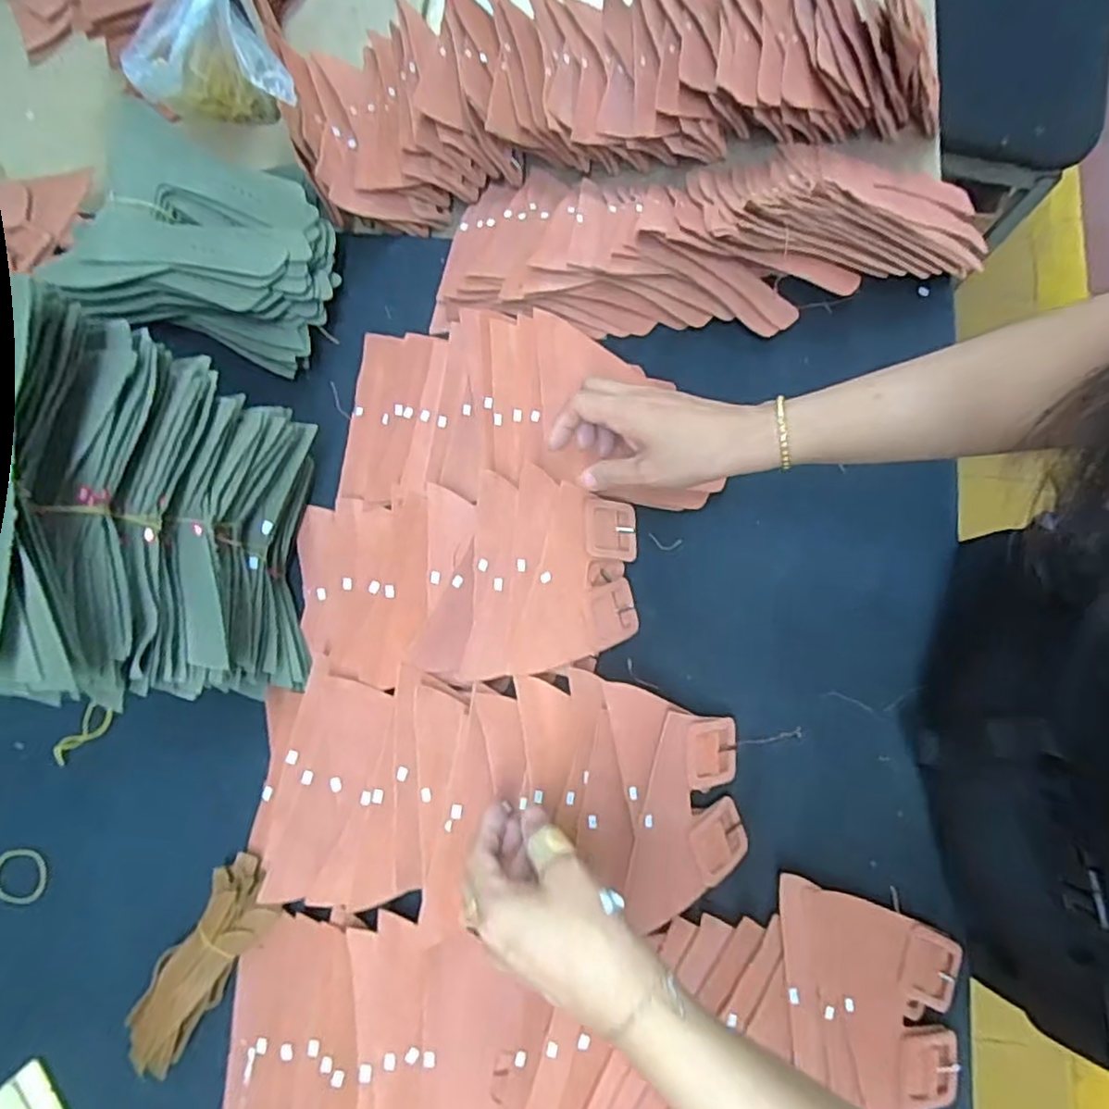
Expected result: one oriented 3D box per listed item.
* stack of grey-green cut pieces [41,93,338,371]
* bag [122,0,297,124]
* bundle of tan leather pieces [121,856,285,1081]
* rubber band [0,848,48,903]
[{"bbox_3d":[-0.279,-0.249,0.556,0.193,0.079,0.162,16,78,4],"label":"stack of grey-green cut pieces"},{"bbox_3d":[-0.266,-0.377,0.515,0.136,0.115,0.063,6,78,1],"label":"bag"},{"bbox_3d":[-0.249,0.289,0.486,0.050,0.032,0.142,33,80,7],"label":"bundle of tan leather pieces"},{"bbox_3d":[-0.407,0.245,0.516,0.039,0.004,0.041,0,78,0],"label":"rubber band"}]

